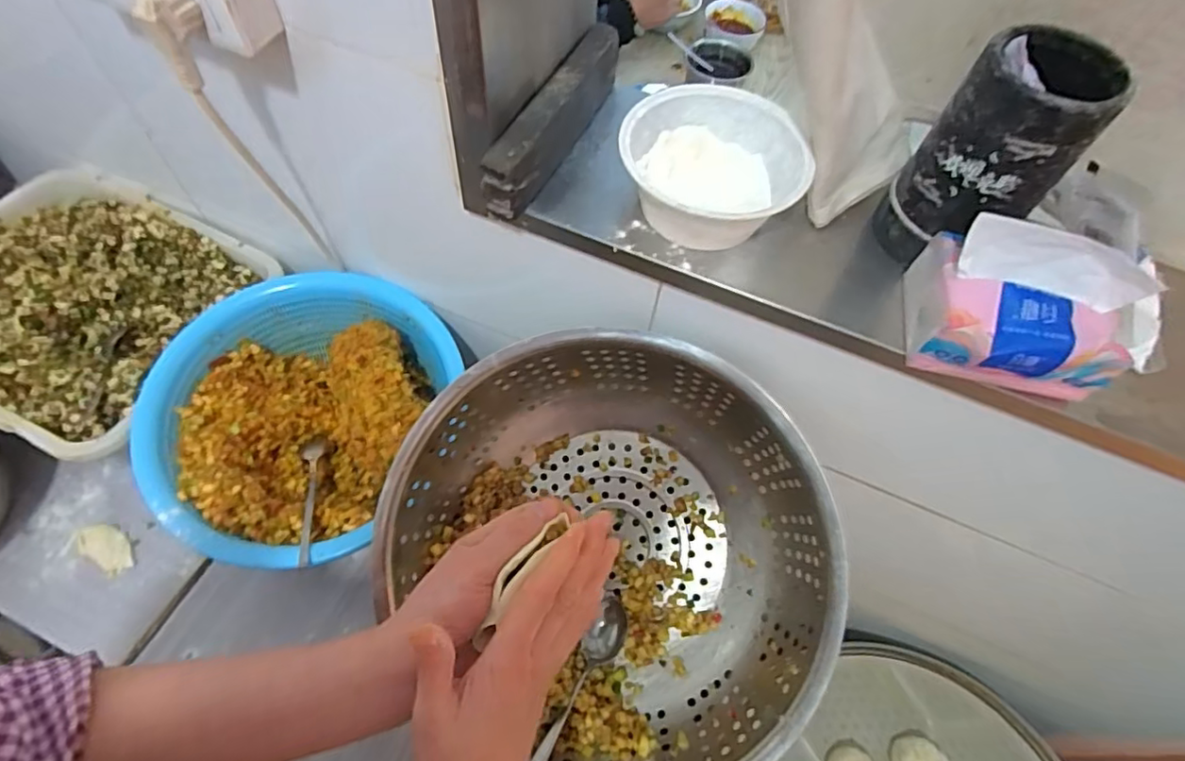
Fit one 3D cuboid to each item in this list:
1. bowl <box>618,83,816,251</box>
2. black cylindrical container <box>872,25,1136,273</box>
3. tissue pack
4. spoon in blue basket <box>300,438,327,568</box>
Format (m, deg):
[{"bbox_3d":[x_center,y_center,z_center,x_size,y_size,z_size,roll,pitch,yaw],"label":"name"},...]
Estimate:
[{"bbox_3d":[0.091,-0.158,0.466,0.135,0.063,0.131,2,58,-3],"label":"bowl"},{"bbox_3d":[0.279,-0.154,0.420,0.086,0.140,0.088,2,58,-3],"label":"black cylindrical container"},{"bbox_3d":[0.293,-0.055,0.401,0.127,0.088,0.091,13,58,4],"label":"tissue pack"},{"bbox_3d":[-0.292,0.118,0.613,0.026,0.016,0.180,-13,36,-12],"label":"spoon in blue basket"}]

